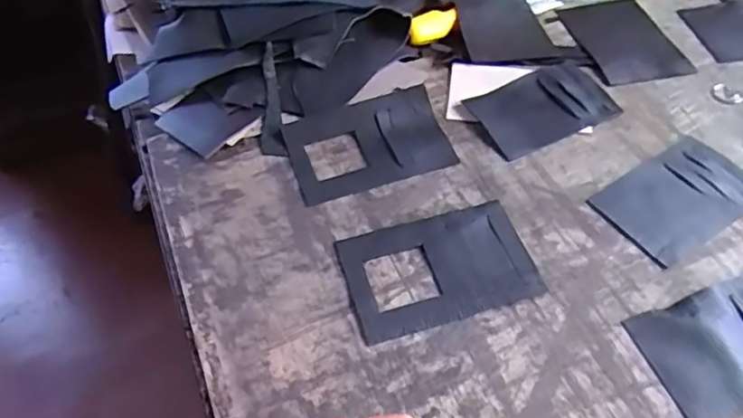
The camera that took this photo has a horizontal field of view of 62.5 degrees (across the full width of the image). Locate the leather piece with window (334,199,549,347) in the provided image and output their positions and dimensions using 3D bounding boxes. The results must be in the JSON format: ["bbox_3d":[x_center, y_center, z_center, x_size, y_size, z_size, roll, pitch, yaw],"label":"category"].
[{"bbox_3d":[0.048,0.041,0.443,0.132,0.004,0.089,-14,52,-11],"label":"leather piece with window"}]

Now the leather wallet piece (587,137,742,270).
[{"bbox_3d":[0.241,-0.010,0.478,0.124,0.004,0.077,-28,56,-20],"label":"leather wallet piece"}]

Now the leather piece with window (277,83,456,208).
[{"bbox_3d":[-0.003,-0.055,0.519,0.131,0.009,0.092,-18,57,-9],"label":"leather piece with window"}]

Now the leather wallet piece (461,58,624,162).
[{"bbox_3d":[0.153,-0.092,0.544,0.127,0.004,0.080,-23,54,-17],"label":"leather wallet piece"}]

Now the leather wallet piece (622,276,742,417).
[{"bbox_3d":[0.241,0.087,0.402,0.125,0.006,0.078,-17,53,-13],"label":"leather wallet piece"}]

